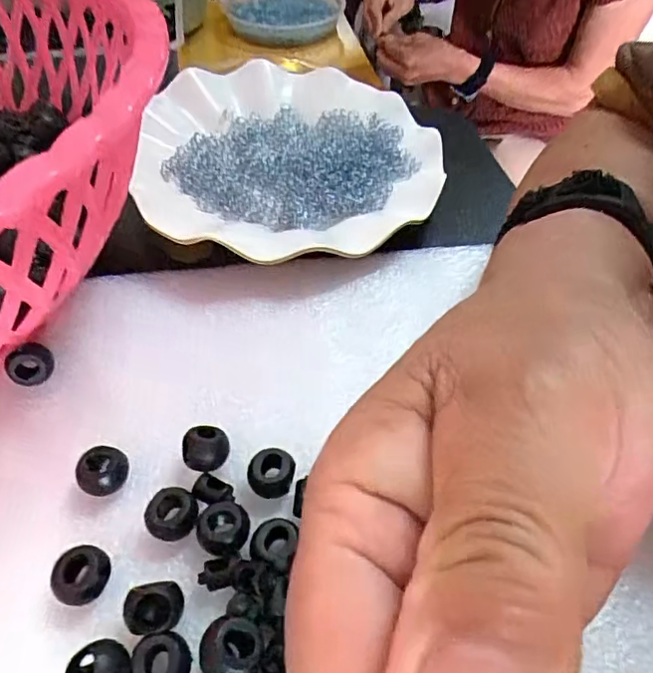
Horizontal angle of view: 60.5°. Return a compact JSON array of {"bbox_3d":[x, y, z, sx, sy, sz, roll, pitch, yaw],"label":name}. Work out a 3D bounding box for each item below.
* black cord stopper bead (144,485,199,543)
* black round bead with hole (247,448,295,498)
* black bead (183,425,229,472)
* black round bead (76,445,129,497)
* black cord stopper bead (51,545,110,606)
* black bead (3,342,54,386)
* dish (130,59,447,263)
[{"bbox_3d":[-0.054,0.063,0.196,0.017,0.012,0.016,1,51,-1],"label":"black cord stopper bead"},{"bbox_3d":[-0.020,0.051,0.206,0.016,0.011,0.016,1,51,-1],"label":"black round bead with hole"},{"bbox_3d":[-0.045,0.043,0.210,0.016,0.015,0.016,1,51,-1],"label":"black bead"},{"bbox_3d":[-0.081,0.050,0.205,0.015,0.015,0.017,37,59,25],"label":"black round bead"},{"bbox_3d":[-0.080,0.078,0.182,0.016,0.012,0.016,4,51,2],"label":"black cord stopper bead"},{"bbox_3d":[-0.122,0.012,0.232,0.018,0.016,0.014,-29,57,-23],"label":"black bead"},{"bbox_3d":[-0.020,-0.114,0.332,0.166,0.025,0.155,-3,49,-4],"label":"dish"}]

